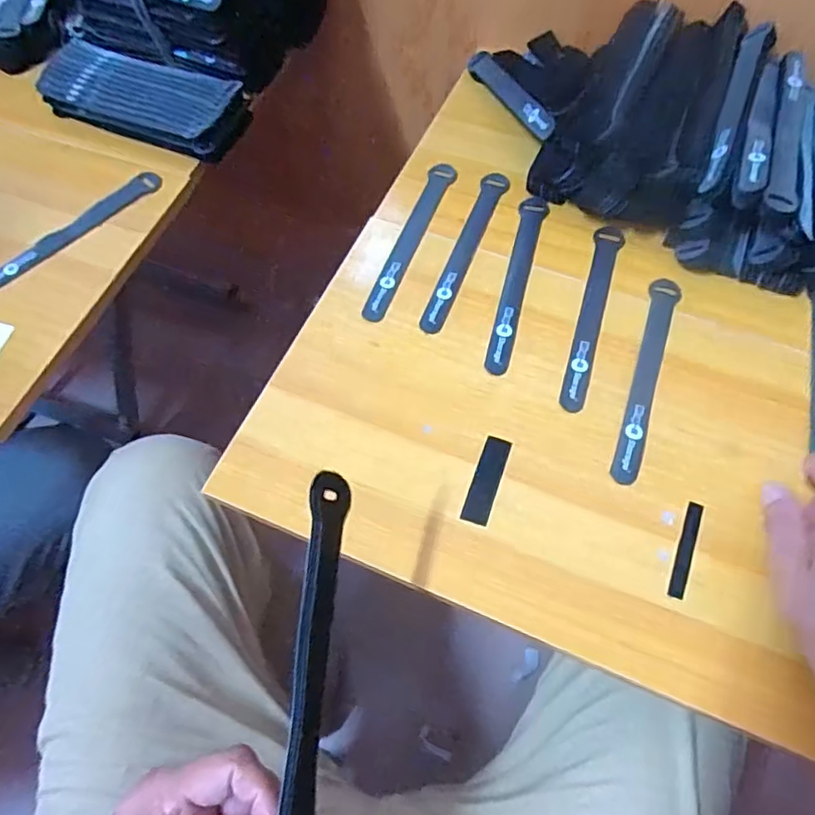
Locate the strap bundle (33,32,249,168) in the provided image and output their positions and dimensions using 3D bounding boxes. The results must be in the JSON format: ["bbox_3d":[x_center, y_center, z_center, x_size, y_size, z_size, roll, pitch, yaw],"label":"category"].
[{"bbox_3d":[-0.278,-0.321,0.604,0.211,0.042,0.090,20,65,11],"label":"strap bundle"}]

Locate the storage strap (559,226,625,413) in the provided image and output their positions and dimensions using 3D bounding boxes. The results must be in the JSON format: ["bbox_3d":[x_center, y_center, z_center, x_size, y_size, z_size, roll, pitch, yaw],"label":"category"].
[{"bbox_3d":[0.158,-0.083,0.494,0.025,0.005,0.201,18,64,10],"label":"storage strap"}]

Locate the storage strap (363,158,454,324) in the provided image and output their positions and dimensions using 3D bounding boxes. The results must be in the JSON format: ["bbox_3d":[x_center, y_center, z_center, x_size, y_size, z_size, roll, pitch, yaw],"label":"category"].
[{"bbox_3d":[0.005,-0.159,0.534,0.025,0.004,0.201,17,64,9],"label":"storage strap"}]

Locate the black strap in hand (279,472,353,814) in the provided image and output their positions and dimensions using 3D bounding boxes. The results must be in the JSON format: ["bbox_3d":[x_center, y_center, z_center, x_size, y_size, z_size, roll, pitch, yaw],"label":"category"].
[{"bbox_3d":[-0.048,0.128,0.294,0.005,0.026,0.186,-9,70,39],"label":"black strap in hand"}]

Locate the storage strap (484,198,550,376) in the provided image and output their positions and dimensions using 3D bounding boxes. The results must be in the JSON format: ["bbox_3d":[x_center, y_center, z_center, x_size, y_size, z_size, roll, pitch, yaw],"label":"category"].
[{"bbox_3d":[0.097,-0.114,0.509,0.025,0.004,0.198,15,64,8],"label":"storage strap"}]

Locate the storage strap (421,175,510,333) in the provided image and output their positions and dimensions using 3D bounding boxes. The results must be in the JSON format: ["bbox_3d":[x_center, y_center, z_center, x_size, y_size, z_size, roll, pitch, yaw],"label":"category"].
[{"bbox_3d":[0.056,-0.148,0.528,0.027,0.004,0.201,18,64,9],"label":"storage strap"}]

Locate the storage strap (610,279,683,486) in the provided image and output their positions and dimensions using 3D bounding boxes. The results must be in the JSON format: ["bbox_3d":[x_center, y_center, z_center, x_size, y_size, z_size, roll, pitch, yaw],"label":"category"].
[{"bbox_3d":[0.194,-0.030,0.465,0.026,0.004,0.201,20,65,11],"label":"storage strap"}]

